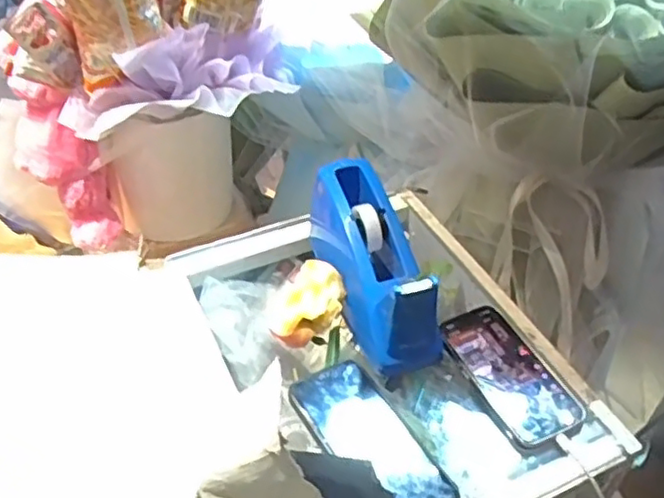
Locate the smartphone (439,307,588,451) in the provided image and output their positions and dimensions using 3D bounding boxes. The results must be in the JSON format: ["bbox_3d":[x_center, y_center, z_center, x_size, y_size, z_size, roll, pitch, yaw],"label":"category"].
[{"bbox_3d":[0.165,0.113,0.621,0.073,0.010,0.148,-21,51,-21],"label":"smartphone"}]

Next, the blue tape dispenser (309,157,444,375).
[{"bbox_3d":[0.035,0.010,0.661,0.074,0.086,0.221,-15,49,-16],"label":"blue tape dispenser"}]

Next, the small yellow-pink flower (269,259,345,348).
[{"bbox_3d":[-0.023,0.051,0.634,0.060,0.035,0.083,19,48,15],"label":"small yellow-pink flower"}]

